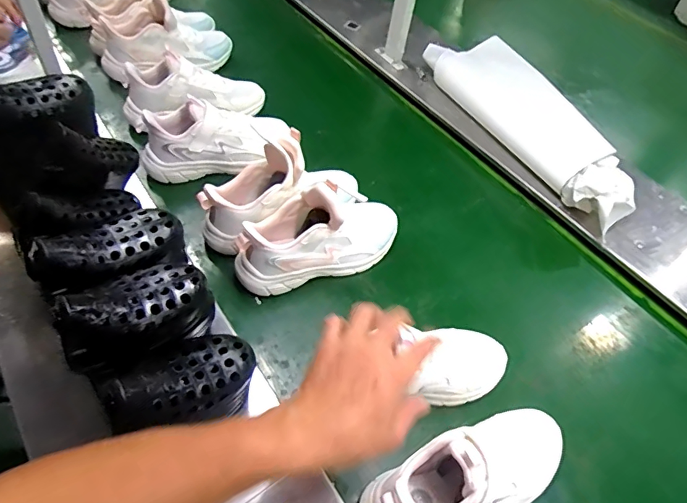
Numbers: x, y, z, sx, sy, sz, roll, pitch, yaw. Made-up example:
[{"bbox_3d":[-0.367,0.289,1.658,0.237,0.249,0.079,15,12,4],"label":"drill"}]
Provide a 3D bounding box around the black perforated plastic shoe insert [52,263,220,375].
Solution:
[{"bbox_3d":[-0.203,0.059,0.463,0.137,0.106,0.062,-27,60,-28],"label":"black perforated plastic shoe insert"}]

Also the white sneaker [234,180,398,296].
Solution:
[{"bbox_3d":[-0.029,-0.023,0.646,0.243,0.145,0.086,-14,57,-19],"label":"white sneaker"}]

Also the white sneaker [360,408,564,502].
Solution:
[{"bbox_3d":[0.138,0.231,0.479,0.236,0.114,0.083,-11,53,-25],"label":"white sneaker"}]

